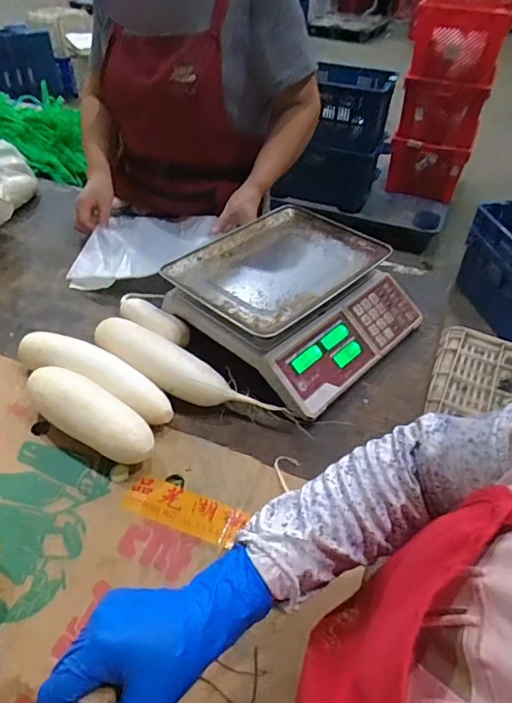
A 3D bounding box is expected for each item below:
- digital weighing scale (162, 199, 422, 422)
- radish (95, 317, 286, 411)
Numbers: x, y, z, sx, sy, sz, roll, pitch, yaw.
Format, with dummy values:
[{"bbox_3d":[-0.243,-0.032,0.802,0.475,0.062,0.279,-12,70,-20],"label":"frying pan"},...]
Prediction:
[{"bbox_3d":[0.068,-0.093,0.824,0.319,0.097,0.323,32,50,28],"label":"digital weighing scale"},{"bbox_3d":[-0.114,0.036,0.717,0.287,0.055,0.075,26,47,23],"label":"radish"}]

